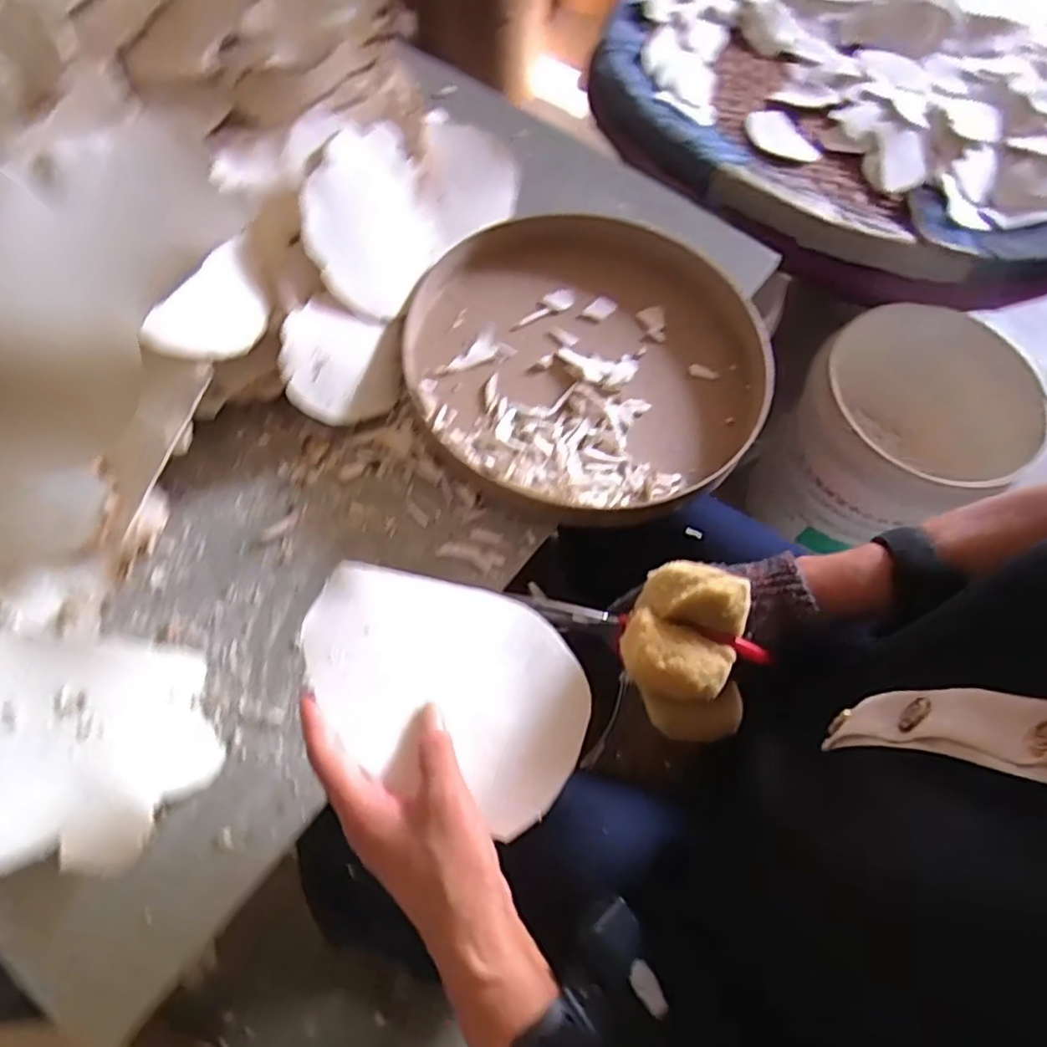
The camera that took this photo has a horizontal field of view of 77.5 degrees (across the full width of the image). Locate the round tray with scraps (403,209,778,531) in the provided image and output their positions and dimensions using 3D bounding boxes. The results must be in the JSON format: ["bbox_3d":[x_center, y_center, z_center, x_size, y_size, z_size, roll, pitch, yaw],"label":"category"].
[{"bbox_3d":[0.049,-0.142,0.560,0.293,0.047,0.295,1,66,-3],"label":"round tray with scraps"}]

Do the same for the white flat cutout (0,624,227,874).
[{"bbox_3d":[-0.326,0.133,0.422,0.236,0.030,0.145,14,66,3],"label":"white flat cutout"}]

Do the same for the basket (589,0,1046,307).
[{"bbox_3d":[0.545,-0.635,0.933,0.753,0.127,0.671,-38,73,-17],"label":"basket"}]

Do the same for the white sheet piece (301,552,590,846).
[{"bbox_3d":[-0.046,0.087,0.376,0.170,0.009,0.114,24,61,9],"label":"white sheet piece"}]

